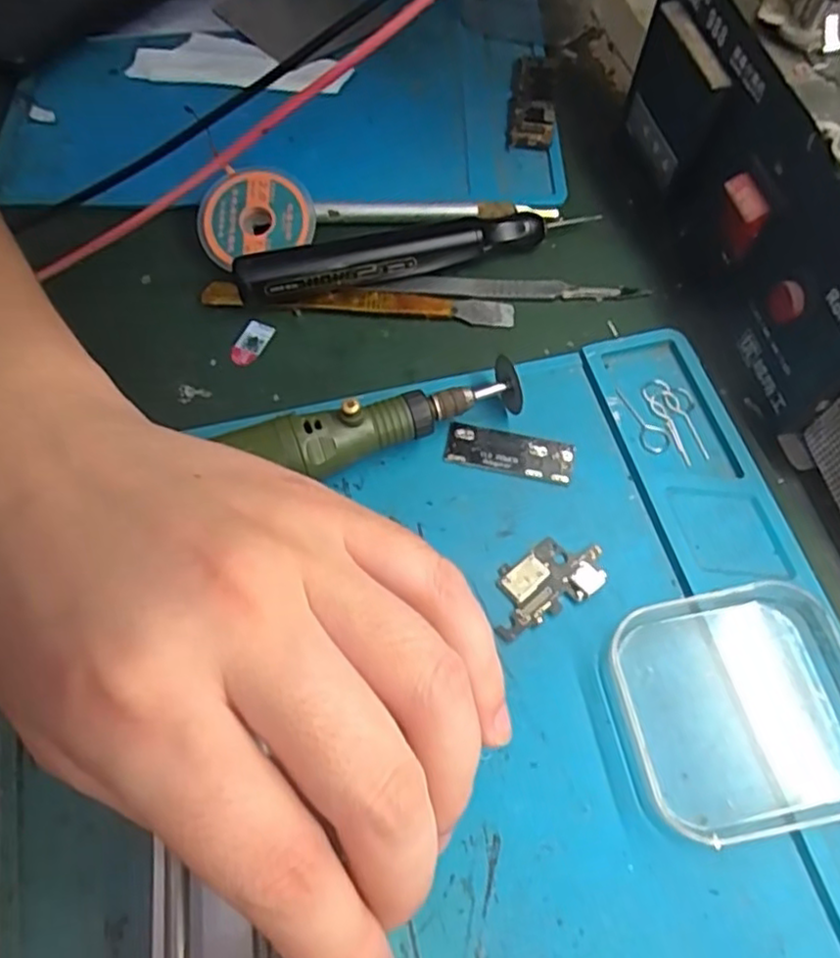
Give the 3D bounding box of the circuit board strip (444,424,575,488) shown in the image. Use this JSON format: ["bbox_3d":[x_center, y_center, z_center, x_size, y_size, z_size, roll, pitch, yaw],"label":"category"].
[{"bbox_3d":[0.031,-0.009,0.240,0.044,0.004,0.016,12,63,5],"label":"circuit board strip"}]

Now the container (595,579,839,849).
[{"bbox_3d":[0.089,0.064,0.196,0.064,0.021,0.064,-10,63,-6],"label":"container"}]

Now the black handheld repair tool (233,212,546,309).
[{"bbox_3d":[-0.010,-0.088,0.274,0.122,0.017,0.018,-16,64,-9],"label":"black handheld repair tool"}]

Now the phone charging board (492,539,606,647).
[{"bbox_3d":[0.039,0.032,0.220,0.041,0.004,0.022,-28,66,-15],"label":"phone charging board"}]

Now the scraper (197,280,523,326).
[{"bbox_3d":[-0.025,-0.069,0.272,0.122,0.005,0.012,4,62,1],"label":"scraper"}]

